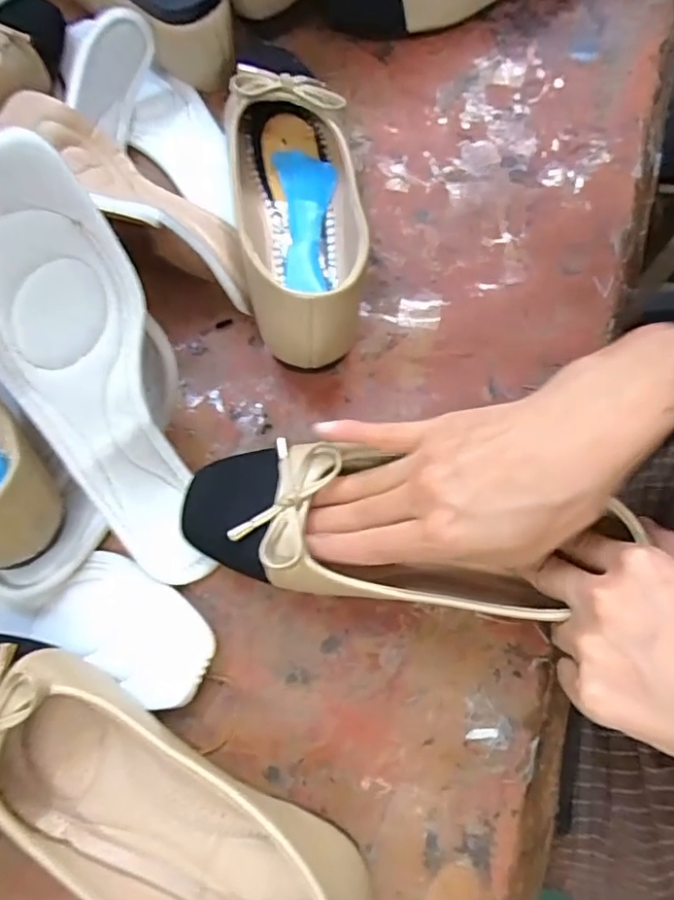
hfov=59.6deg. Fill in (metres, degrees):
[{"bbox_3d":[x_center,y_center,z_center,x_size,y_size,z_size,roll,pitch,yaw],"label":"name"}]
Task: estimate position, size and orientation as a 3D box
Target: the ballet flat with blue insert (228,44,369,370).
[{"bbox_3d":[-0.027,-0.181,0.393,0.084,0.056,0.205,-10,72,-3],"label":"ballet flat with blue insert"}]

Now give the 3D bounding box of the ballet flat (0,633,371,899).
[{"bbox_3d":[-0.105,0.164,0.272,0.240,0.063,0.084,29,74,10],"label":"ballet flat"}]

